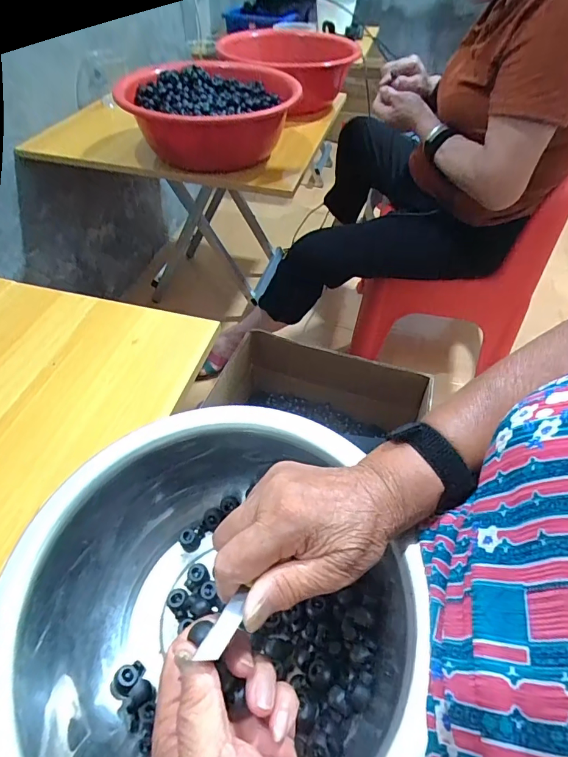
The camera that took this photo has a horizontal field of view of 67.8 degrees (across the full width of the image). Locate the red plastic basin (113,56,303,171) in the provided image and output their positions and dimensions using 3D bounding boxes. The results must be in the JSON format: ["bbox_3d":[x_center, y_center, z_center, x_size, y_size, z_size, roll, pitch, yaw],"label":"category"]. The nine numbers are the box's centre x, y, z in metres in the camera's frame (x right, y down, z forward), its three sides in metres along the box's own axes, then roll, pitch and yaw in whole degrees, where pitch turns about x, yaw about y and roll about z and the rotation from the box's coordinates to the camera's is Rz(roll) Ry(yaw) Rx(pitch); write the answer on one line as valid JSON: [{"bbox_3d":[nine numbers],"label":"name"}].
[{"bbox_3d":[-0.126,-0.497,0.809,0.294,0.128,0.294,0,47,0],"label":"red plastic basin"}]

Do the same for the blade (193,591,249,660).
[{"bbox_3d":[-0.031,0.131,0.224,0.012,0.005,0.039,20,29,16],"label":"blade"}]

